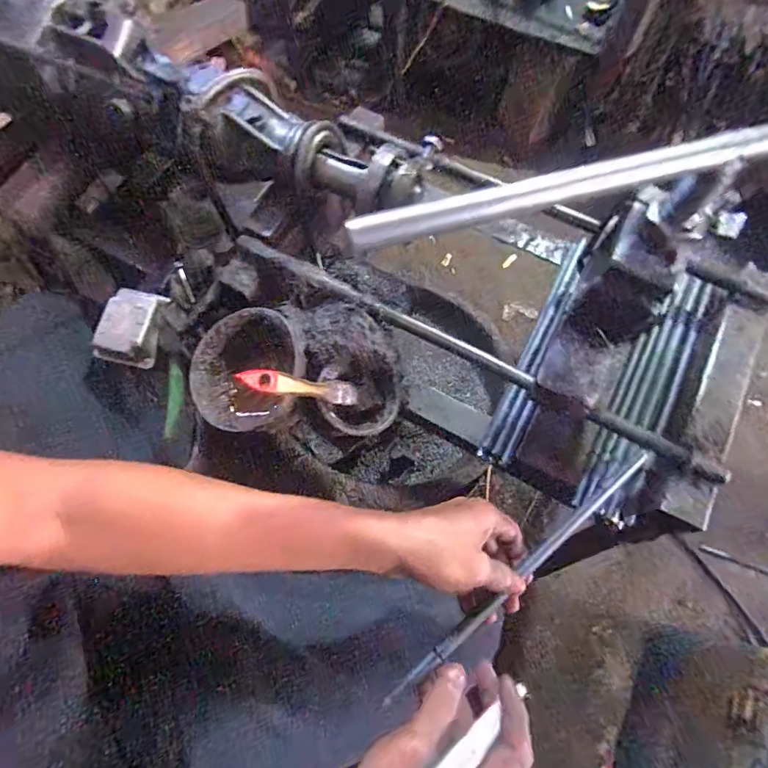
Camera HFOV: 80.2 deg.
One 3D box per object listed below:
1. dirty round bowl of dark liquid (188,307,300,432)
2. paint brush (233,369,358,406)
[{"bbox_3d":[-0.145,-0.015,0.487,0.123,0.064,0.116,0,69,0],"label":"dirty round bowl of dark liquid"},{"bbox_3d":[-0.077,0.003,0.436,0.013,0.147,0.022,-30,66,31],"label":"paint brush"}]

